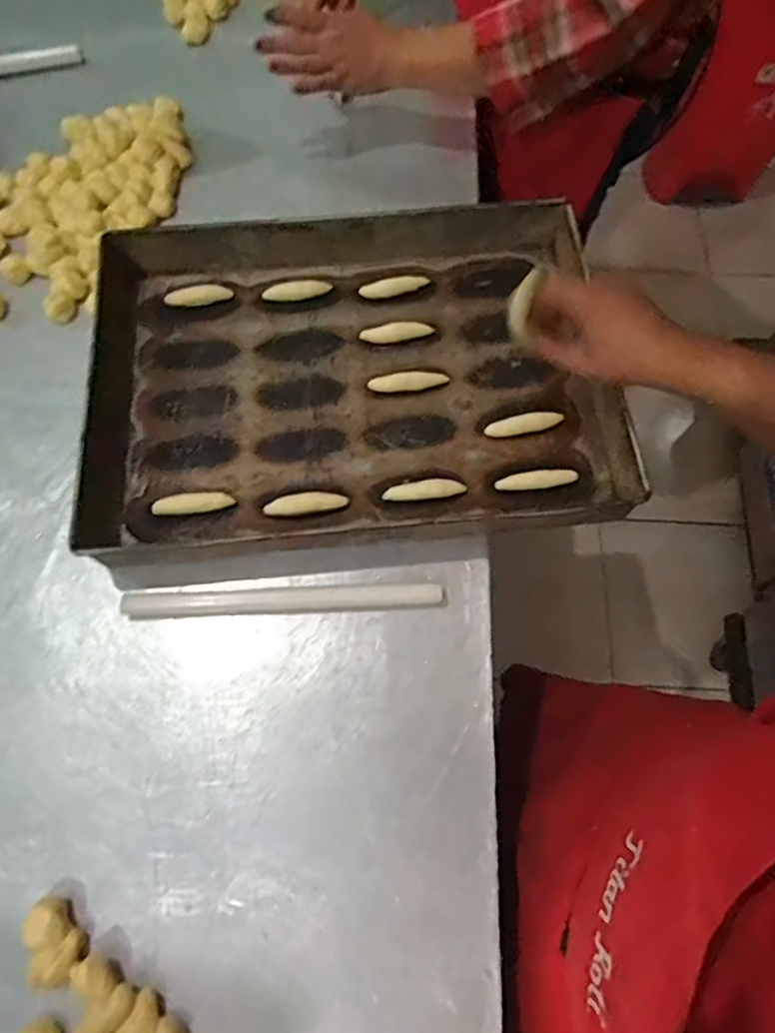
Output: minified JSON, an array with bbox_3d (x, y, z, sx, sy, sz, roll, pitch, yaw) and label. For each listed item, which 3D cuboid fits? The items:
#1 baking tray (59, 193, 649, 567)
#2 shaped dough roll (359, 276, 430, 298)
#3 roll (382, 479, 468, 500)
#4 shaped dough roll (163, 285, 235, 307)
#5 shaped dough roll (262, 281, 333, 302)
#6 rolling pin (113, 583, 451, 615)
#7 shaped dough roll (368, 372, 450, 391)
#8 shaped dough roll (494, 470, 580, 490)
[{"bbox_3d":[-0.037,-0.150,0.610,0.519,0.065,0.372,-5,71,-3],"label":"baking tray"},{"bbox_3d":[0.007,-0.258,0.675,0.074,0.013,0.017,-8,71,-4],"label":"shaped dough roll"},{"bbox_3d":[0.036,-0.025,0.588,0.078,0.014,0.017,-4,71,-3],"label":"roll"},{"bbox_3d":[-0.209,-0.245,0.674,0.073,0.011,0.018,-9,71,-5],"label":"shaped dough roll"},{"bbox_3d":[-0.100,-0.250,0.669,0.075,0.016,0.017,-9,71,-5],"label":"shaped dough roll"},{"bbox_3d":[-0.095,0.076,0.553,0.288,0.019,0.021,-1,70,-2],"label":"rolling pin"},{"bbox_3d":[0.022,-0.140,0.632,0.082,0.010,0.020,-6,71,-4],"label":"shaped dough roll"},{"bbox_3d":[0.145,-0.034,0.590,0.079,0.011,0.015,-5,71,-3],"label":"shaped dough roll"}]

